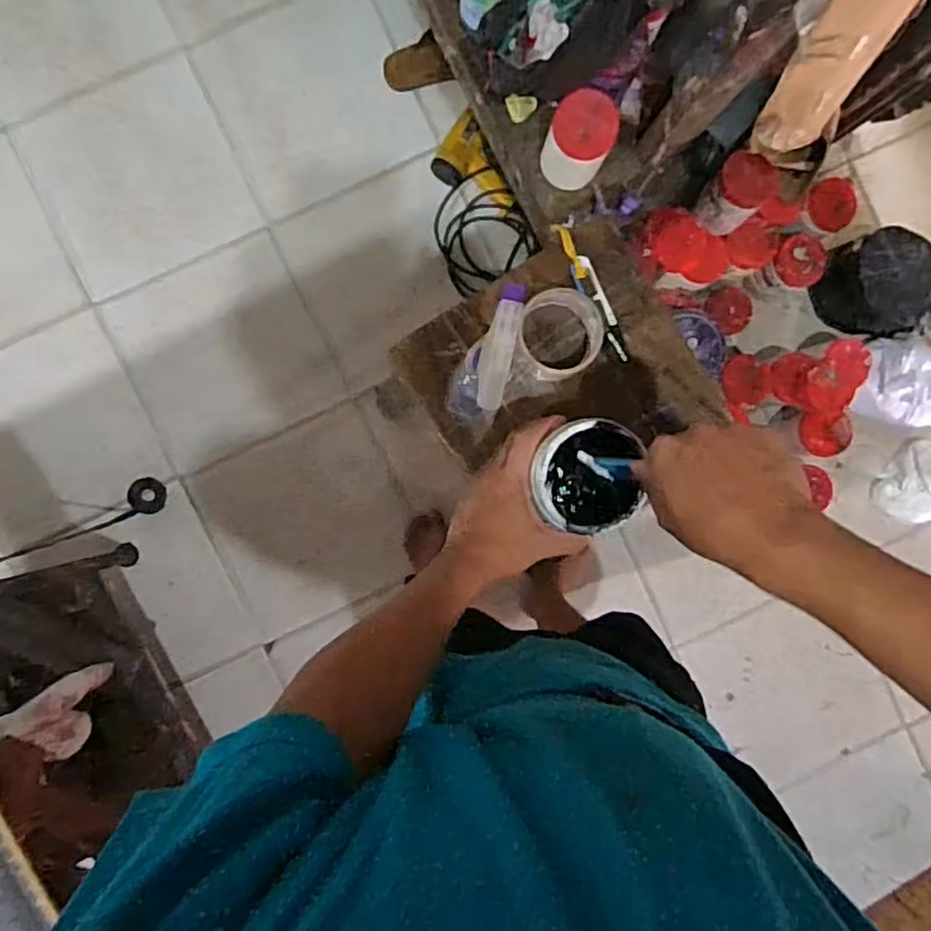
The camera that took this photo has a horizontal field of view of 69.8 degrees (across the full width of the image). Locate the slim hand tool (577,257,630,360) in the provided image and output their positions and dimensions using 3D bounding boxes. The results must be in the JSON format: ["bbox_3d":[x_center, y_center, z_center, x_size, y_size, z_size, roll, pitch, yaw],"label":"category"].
[{"bbox_3d":[0.147,-0.165,0.706,0.013,0.008,0.118,-24,95,-1],"label":"slim hand tool"}]

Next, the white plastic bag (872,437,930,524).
[{"bbox_3d":[1.037,0.040,1.466,0.243,0.072,0.187,11,92,-3],"label":"white plastic bag"}]

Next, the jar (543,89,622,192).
[{"bbox_3d":[0.189,-0.543,1.118,0.104,0.137,0.105,0,92,-3],"label":"jar"}]

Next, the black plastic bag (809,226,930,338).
[{"bbox_3d":[0.857,-0.369,1.377,0.178,0.189,0.206,-9,93,-2],"label":"black plastic bag"}]

